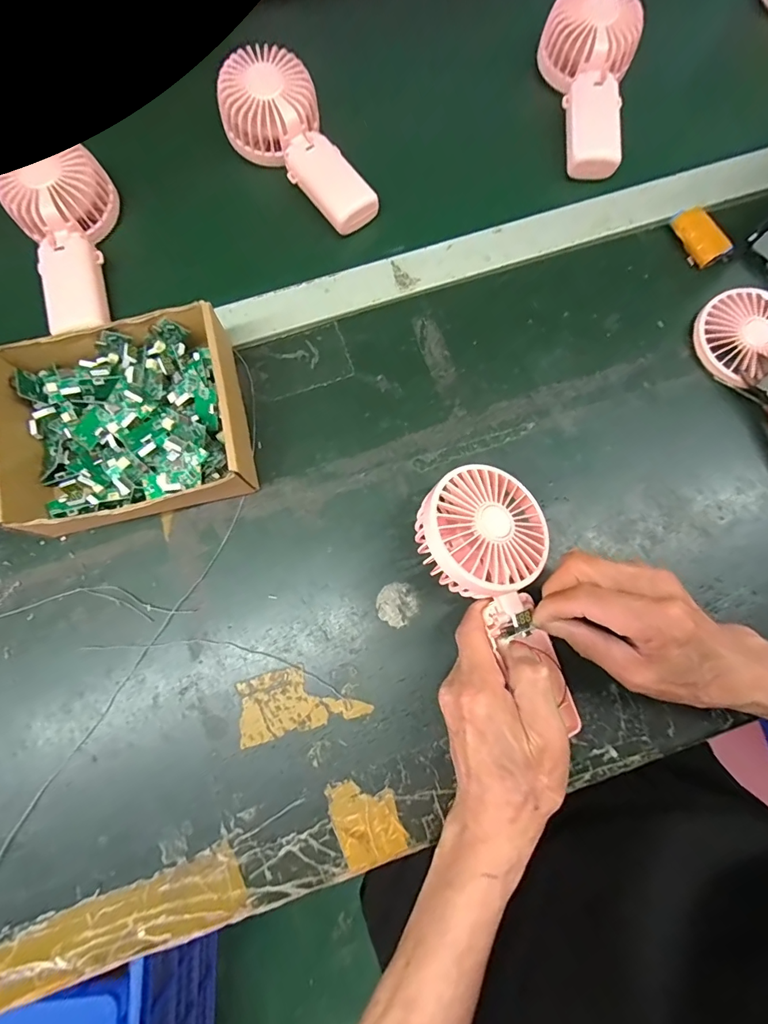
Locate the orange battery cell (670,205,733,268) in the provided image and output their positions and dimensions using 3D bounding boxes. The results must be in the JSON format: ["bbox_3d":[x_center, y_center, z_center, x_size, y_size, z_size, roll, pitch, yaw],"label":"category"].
[{"bbox_3d":[0.278,-0.244,0.393,0.025,0.020,0.053,-28,80,-6],"label":"orange battery cell"}]

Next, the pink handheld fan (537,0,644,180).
[{"bbox_3d":[0.198,-0.401,0.412,0.079,0.043,0.171,-3,78,-1],"label":"pink handheld fan"}]

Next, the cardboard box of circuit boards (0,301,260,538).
[{"bbox_3d":[-0.192,-0.066,0.335,0.173,0.053,0.146,-13,78,-3],"label":"cardboard box of circuit boards"}]

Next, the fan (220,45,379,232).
[{"bbox_3d":[-0.070,-0.335,0.399,0.080,0.043,0.169,-43,82,-8],"label":"fan"}]

